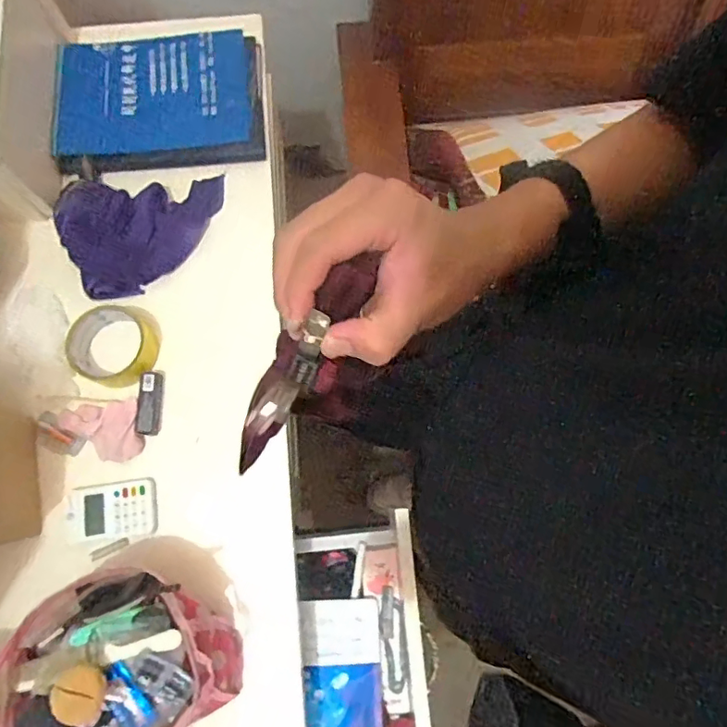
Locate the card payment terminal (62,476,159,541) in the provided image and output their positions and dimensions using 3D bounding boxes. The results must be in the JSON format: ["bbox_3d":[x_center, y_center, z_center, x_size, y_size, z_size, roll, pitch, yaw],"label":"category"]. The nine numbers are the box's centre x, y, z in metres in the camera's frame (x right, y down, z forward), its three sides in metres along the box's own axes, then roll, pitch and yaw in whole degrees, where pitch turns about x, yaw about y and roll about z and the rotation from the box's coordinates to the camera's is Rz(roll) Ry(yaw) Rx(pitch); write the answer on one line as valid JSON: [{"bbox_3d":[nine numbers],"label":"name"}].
[{"bbox_3d":[-0.263,0.153,0.554,0.093,0.012,0.055,-8,76,-3],"label":"card payment terminal"}]

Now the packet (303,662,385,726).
[{"bbox_3d":[-0.021,0.385,0.583,0.085,0.008,0.096,1,63,-6],"label":"packet"}]

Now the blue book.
[{"bbox_3d":[-0.251,-0.322,0.660,0.241,0.034,0.173,-4,76,-2],"label":"blue book"}]

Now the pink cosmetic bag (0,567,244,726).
[{"bbox_3d":[-0.224,0.270,0.474,0.182,0.104,0.152,-25,78,-6],"label":"pink cosmetic bag"}]

